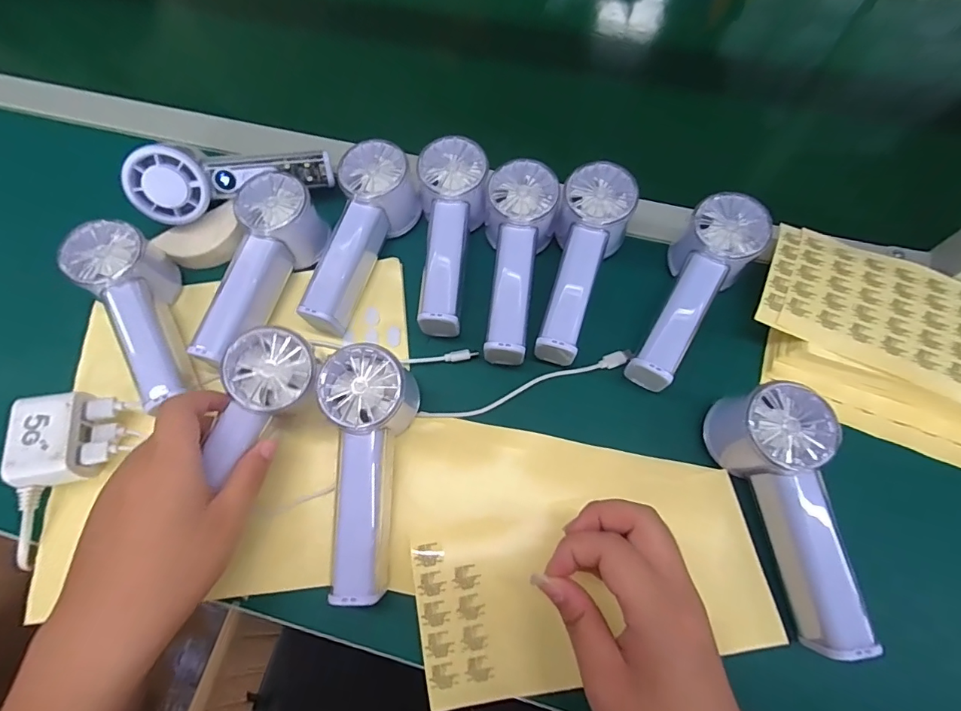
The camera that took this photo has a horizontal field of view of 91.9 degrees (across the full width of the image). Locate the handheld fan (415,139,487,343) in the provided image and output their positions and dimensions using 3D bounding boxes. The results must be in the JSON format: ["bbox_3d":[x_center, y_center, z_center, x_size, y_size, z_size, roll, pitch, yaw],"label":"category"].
[{"bbox_3d":[-0.021,-0.093,0.368,0.054,0.060,0.144,-1,66,0],"label":"handheld fan"}]

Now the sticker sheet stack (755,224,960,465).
[{"bbox_3d":[0.330,-0.002,0.340,0.251,0.045,0.140,26,69,11],"label":"sticker sheet stack"}]

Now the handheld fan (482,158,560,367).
[{"bbox_3d":[0.025,-0.069,0.354,0.052,0.057,0.147,8,66,4],"label":"handheld fan"}]

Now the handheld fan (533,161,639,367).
[{"bbox_3d":[0.077,-0.069,0.362,0.054,0.053,0.152,17,81,5],"label":"handheld fan"}]

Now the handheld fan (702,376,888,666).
[{"bbox_3d":[0.196,0.093,0.283,0.047,0.058,0.148,-12,67,-5],"label":"handheld fan"}]

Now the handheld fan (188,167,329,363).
[{"bbox_3d":[-0.168,-0.062,0.352,0.056,0.048,0.151,13,67,6],"label":"handheld fan"}]

